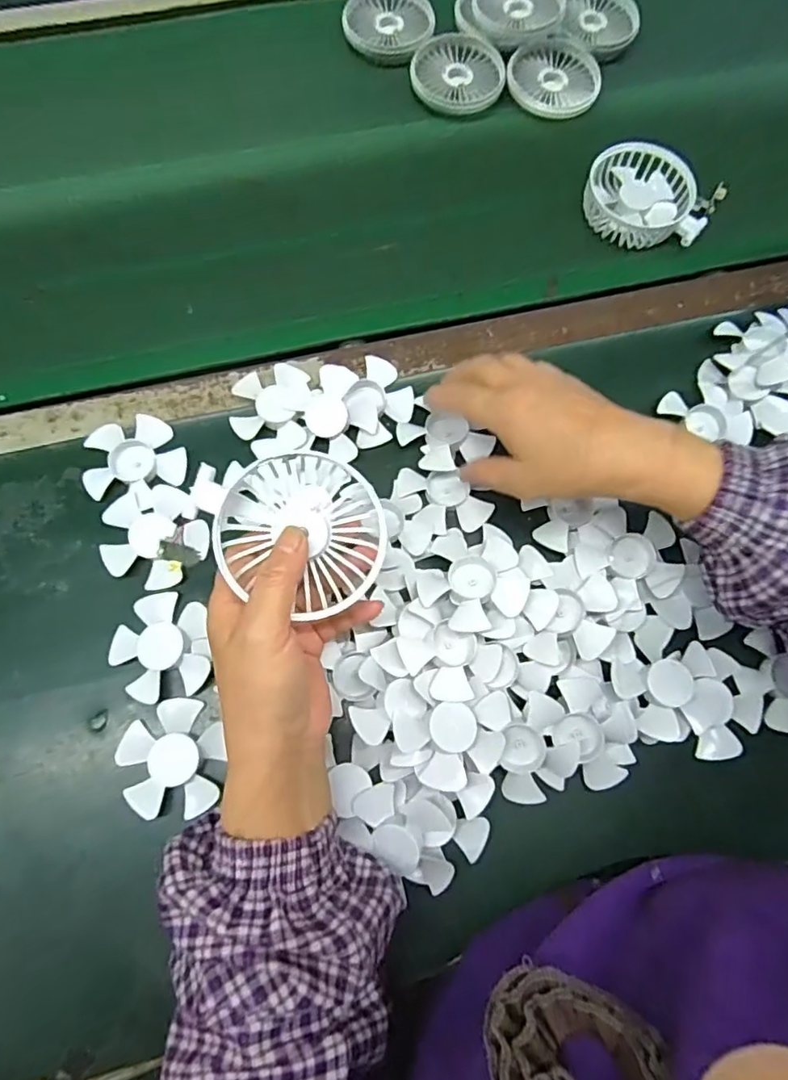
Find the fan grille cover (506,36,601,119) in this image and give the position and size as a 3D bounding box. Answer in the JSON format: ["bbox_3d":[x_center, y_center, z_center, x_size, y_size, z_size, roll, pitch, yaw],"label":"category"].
[{"bbox_3d":[0.155,-0.449,0.568,0.089,0.013,0.090,25,74,6],"label":"fan grille cover"}]

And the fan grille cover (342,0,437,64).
[{"bbox_3d":[-0.005,-0.518,0.584,0.089,0.018,0.089,2,73,-1],"label":"fan grille cover"}]

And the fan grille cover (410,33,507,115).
[{"bbox_3d":[0.063,-0.457,0.573,0.089,0.014,0.089,11,73,2],"label":"fan grille cover"}]

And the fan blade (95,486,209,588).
[{"bbox_3d":[-0.172,-0.002,0.416,0.069,0.010,0.070,0,73,-1],"label":"fan blade"}]

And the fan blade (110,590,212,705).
[{"bbox_3d":[-0.160,0.072,0.397,0.063,0.007,0.069,-8,73,-4],"label":"fan blade"}]

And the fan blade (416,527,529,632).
[{"bbox_3d":[0.057,0.026,0.404,0.068,0.025,0.076,24,74,6],"label":"fan blade"}]

